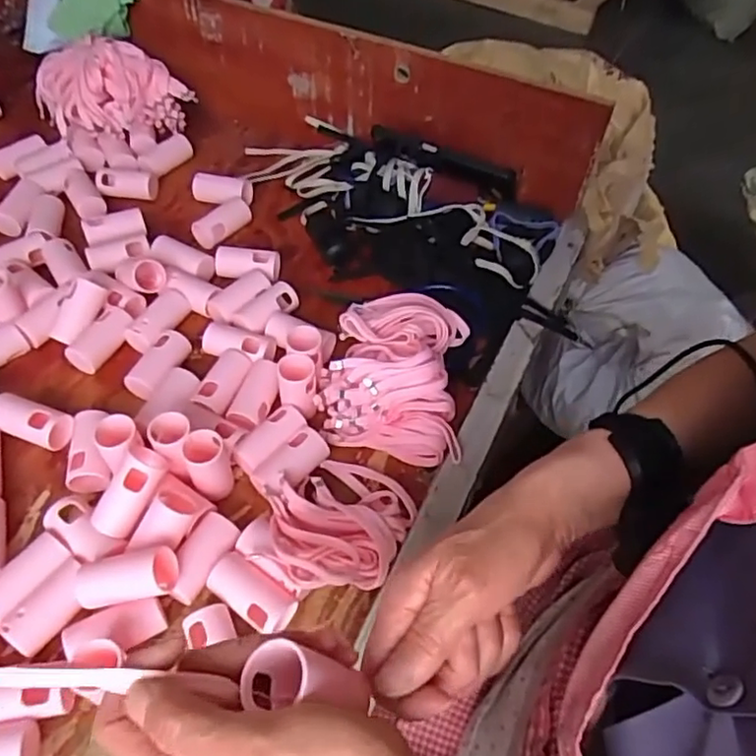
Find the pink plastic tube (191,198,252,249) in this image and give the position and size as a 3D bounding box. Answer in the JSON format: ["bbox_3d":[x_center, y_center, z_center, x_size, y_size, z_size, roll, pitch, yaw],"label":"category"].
[{"bbox_3d":[-0.168,-0.170,0.673,0.028,0.023,0.066,35,58,22],"label":"pink plastic tube"}]

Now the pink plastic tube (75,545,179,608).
[{"bbox_3d":[-0.167,0.134,0.413,0.061,0.028,0.031,-4,52,-5],"label":"pink plastic tube"}]

